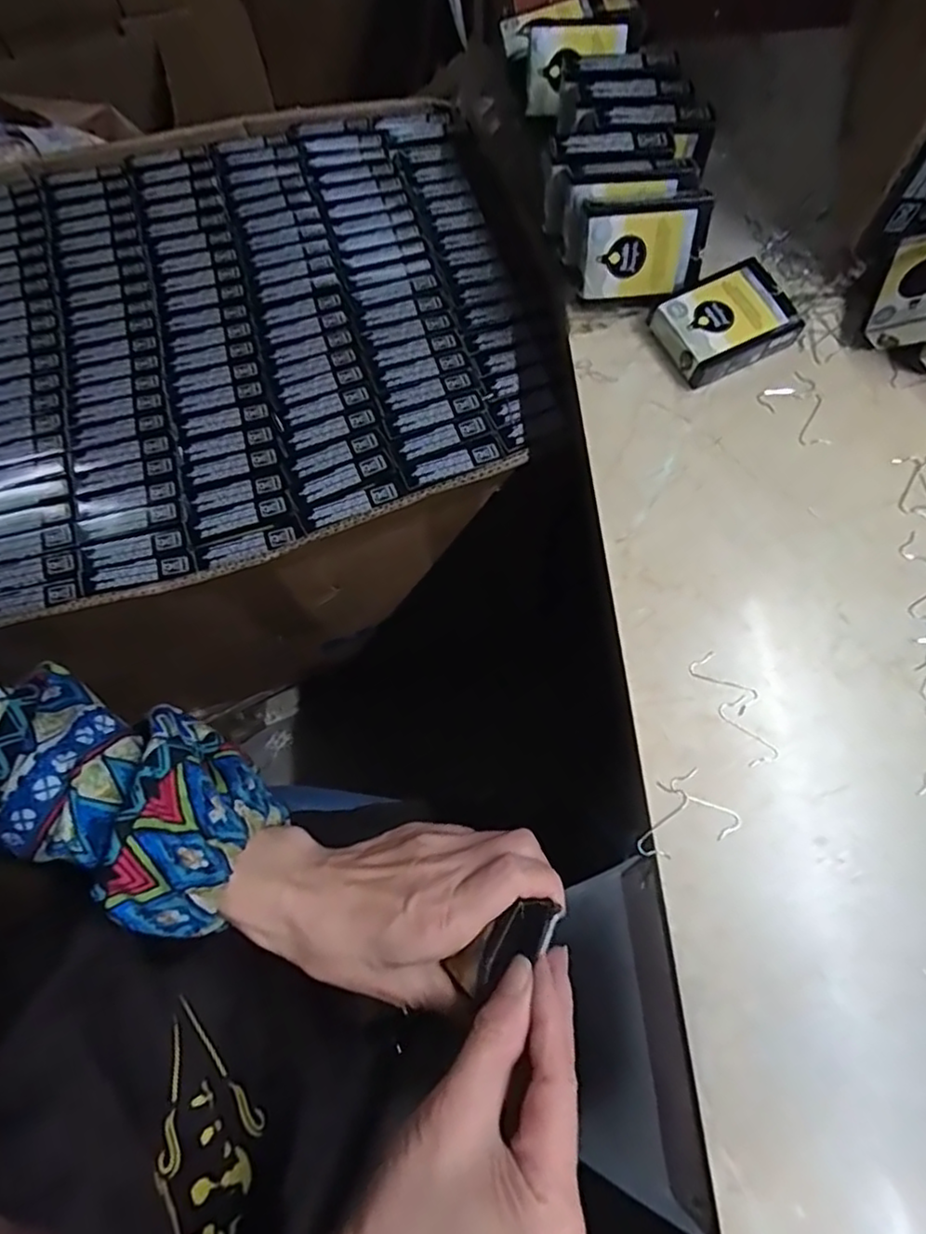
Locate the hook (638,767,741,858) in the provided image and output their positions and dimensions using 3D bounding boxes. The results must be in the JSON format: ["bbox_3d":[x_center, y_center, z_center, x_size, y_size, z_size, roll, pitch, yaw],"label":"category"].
[{"bbox_3d":[0.104,0.095,0.306,0.049,0.004,0.034,-22,72,-6],"label":"hook"}]

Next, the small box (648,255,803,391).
[{"bbox_3d":[0.159,-0.177,0.386,0.075,0.025,0.056,-25,72,-7],"label":"small box"}]

